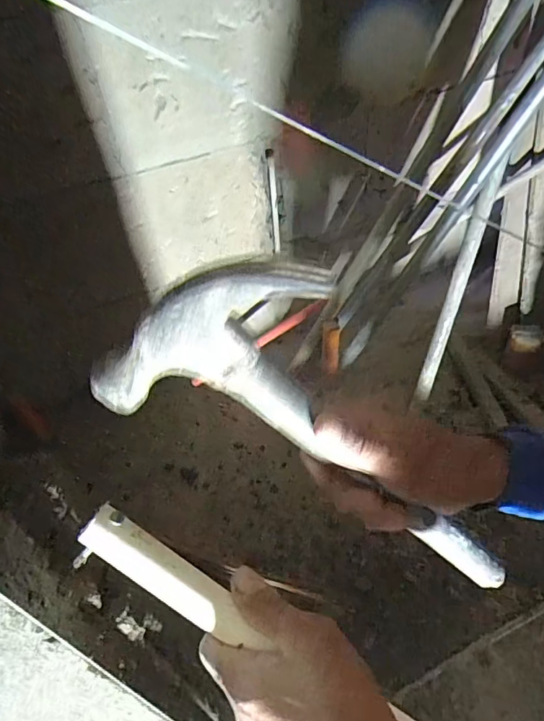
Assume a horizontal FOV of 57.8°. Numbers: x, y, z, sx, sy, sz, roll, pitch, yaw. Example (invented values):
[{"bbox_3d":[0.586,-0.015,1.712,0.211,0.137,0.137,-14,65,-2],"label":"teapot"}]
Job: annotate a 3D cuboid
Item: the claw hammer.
[{"bbox_3d":[0.056,0.071,0.303,0.119,0.331,0.026,-28,36,29],"label":"claw hammer"}]

